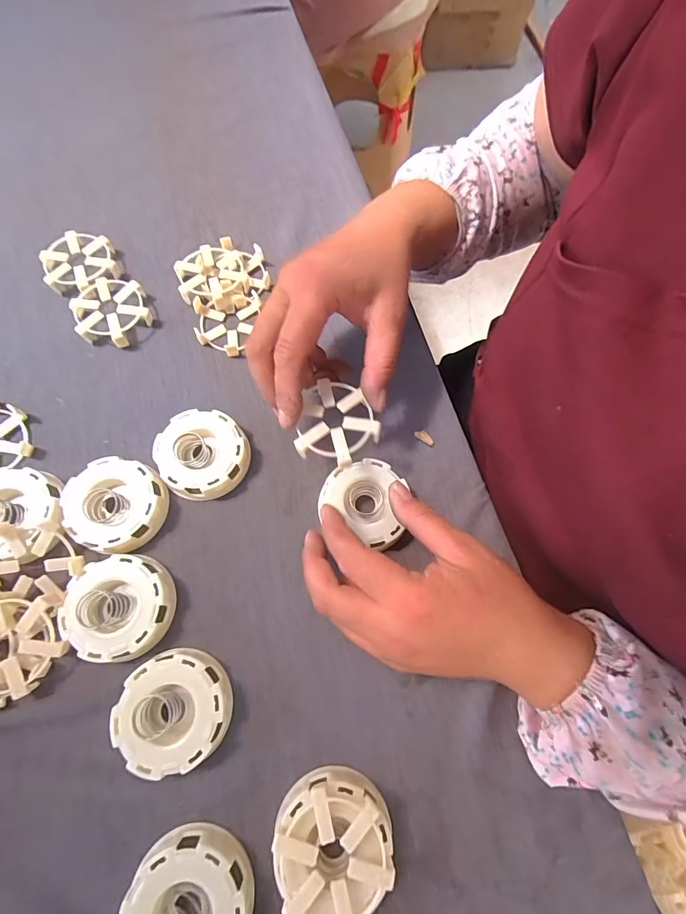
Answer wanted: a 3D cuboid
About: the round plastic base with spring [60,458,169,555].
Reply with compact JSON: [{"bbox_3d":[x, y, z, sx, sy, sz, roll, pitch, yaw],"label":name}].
[{"bbox_3d":[-0.160,0.031,0.293,0.063,0.027,0.063,1,70,-2],"label":"round plastic base with spring"}]

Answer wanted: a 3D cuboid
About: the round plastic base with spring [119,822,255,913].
[{"bbox_3d":[-0.083,0.241,0.222,0.063,0.021,0.063,1,70,-2],"label":"round plastic base with spring"}]

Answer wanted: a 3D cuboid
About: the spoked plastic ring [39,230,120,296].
[{"bbox_3d":[-0.230,-0.169,0.367,0.058,0.016,0.061,1,70,-2],"label":"spoked plastic ring"}]

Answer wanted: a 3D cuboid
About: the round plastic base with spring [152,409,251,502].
[{"bbox_3d":[-0.105,-0.003,0.309,0.063,0.026,0.063,1,70,-2],"label":"round plastic base with spring"}]

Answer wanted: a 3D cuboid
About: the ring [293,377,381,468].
[{"bbox_3d":[-0.002,-0.024,0.279,0.054,0.008,0.060,9,70,2],"label":"ring"}]

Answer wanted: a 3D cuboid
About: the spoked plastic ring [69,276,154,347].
[{"bbox_3d":[-0.194,-0.122,0.351,0.058,0.017,0.062,1,70,-2],"label":"spoked plastic ring"}]

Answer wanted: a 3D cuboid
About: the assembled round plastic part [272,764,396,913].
[{"bbox_3d":[-0.005,0.215,0.232,0.063,0.031,0.062,1,70,-2],"label":"assembled round plastic part"}]

